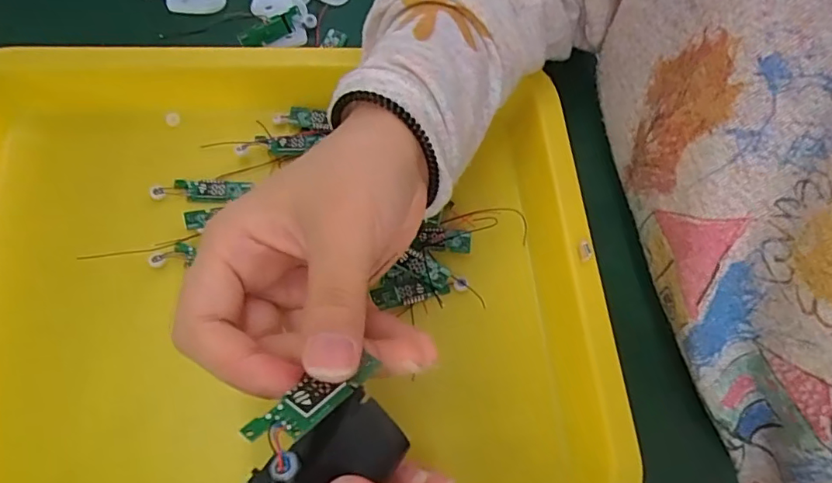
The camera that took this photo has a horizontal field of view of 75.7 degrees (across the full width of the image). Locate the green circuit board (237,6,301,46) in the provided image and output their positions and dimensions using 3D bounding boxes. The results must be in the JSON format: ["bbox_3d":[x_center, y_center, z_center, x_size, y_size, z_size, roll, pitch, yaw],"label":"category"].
[{"bbox_3d":[-0.091,-0.133,0.336,0.042,0.013,0.008,-29,28,-9],"label":"green circuit board"}]

